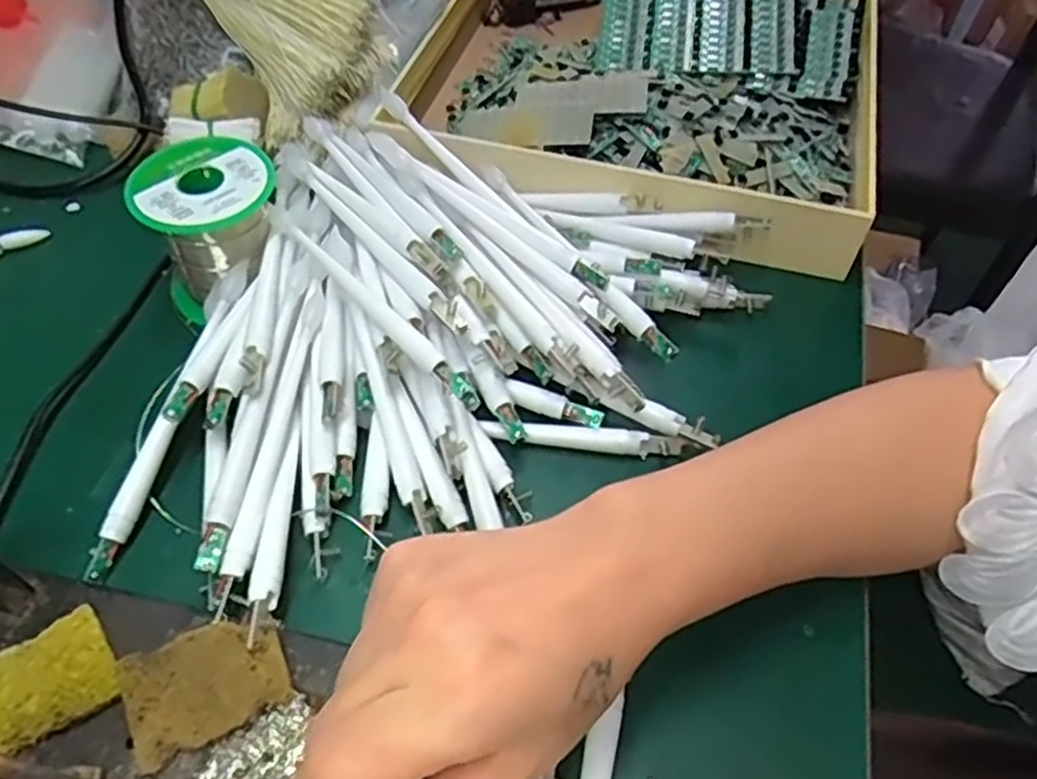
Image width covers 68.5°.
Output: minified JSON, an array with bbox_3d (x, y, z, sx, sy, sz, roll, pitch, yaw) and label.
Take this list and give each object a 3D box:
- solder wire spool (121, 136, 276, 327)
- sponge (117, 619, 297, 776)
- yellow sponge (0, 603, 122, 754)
[{"bbox_3d":[-0.154,-0.083,0.392,0.062,0.066,0.067,0,56,0],"label":"solder wire spool"},{"bbox_3d":[-0.113,0.105,0.276,0.054,0.007,0.039,-23,59,-14],"label":"sponge"},{"bbox_3d":[-0.176,0.108,0.276,0.055,0.007,0.039,-31,61,-19],"label":"yellow sponge"}]

